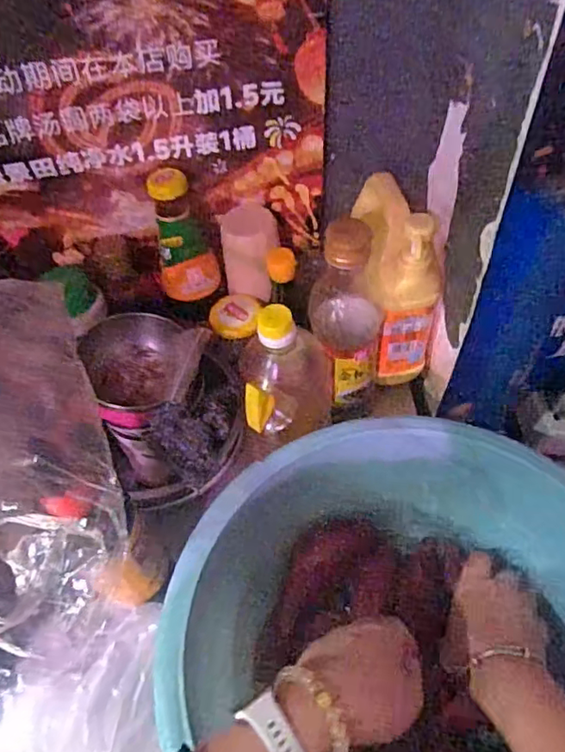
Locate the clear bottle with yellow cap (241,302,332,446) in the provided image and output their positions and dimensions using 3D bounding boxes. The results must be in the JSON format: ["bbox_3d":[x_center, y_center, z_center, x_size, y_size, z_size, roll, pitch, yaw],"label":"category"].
[{"bbox_3d":[0.007,-0.002,0.558,0.076,0.171,0.085,2,55,6],"label":"clear bottle with yellow cap"}]

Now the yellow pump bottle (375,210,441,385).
[{"bbox_3d":[0.130,-0.067,0.612,0.063,0.220,0.052,10,57,12],"label":"yellow pump bottle"}]

